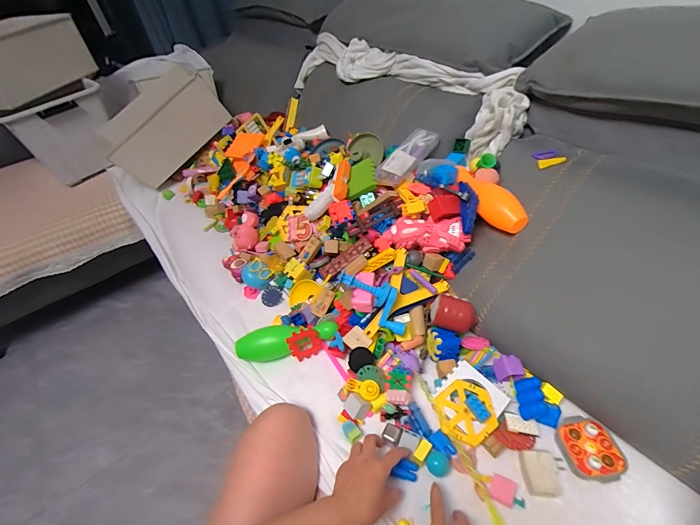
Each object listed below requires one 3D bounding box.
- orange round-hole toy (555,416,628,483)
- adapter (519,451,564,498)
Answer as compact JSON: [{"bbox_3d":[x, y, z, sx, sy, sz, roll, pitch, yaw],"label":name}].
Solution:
[{"bbox_3d":[0.365,0.281,0.512,0.076,0.031,0.088,-11,47,-4],"label":"orange round-hole toy"},{"bbox_3d":[0.290,0.312,0.497,0.061,0.026,0.057,-3,47,4],"label":"adapter"}]

